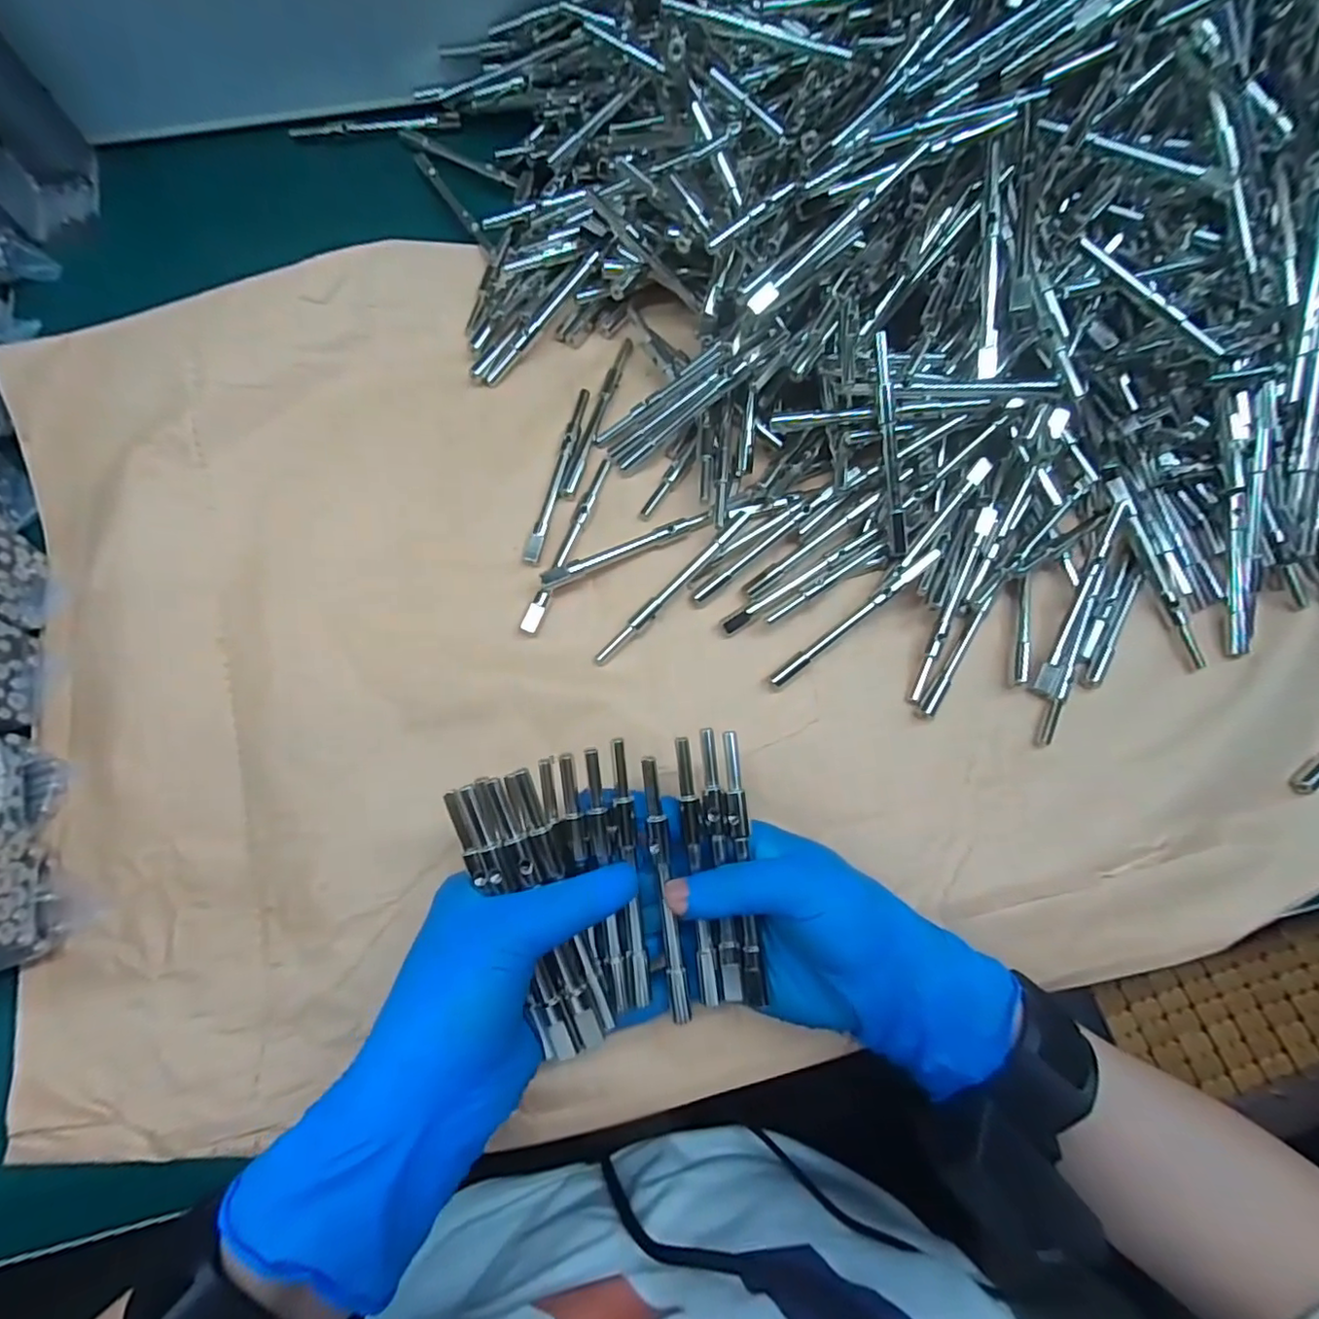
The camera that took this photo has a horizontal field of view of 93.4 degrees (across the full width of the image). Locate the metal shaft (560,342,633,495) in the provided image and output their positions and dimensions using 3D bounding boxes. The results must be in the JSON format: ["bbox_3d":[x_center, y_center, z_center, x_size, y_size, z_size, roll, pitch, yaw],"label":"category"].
[{"bbox_3d":[-0.036,-0.145,0.368,0.009,0.007,0.114,16,74,3],"label":"metal shaft"}]

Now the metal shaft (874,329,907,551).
[{"bbox_3d":[0.122,-0.111,0.329,0.008,0.008,0.112,-9,99,-5],"label":"metal shaft"}]

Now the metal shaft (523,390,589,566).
[{"bbox_3d":[-0.058,-0.106,0.356,0.009,0.006,0.111,15,74,2],"label":"metal shaft"}]

